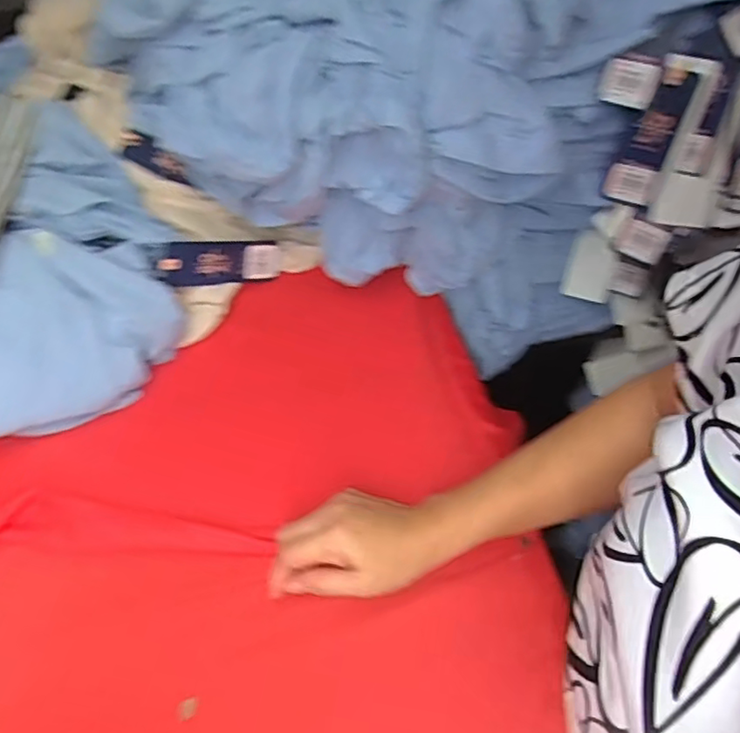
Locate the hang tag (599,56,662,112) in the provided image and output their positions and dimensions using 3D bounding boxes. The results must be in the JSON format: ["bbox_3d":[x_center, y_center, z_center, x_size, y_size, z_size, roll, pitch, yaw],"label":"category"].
[{"bbox_3d":[0.211,-0.230,0.499,0.045,0.034,0.006,13,43,0],"label":"hang tag"}]

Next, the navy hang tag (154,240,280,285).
[{"bbox_3d":[-0.148,-0.105,0.610,0.122,0.044,0.010,-11,36,-33],"label":"navy hang tag"}]

